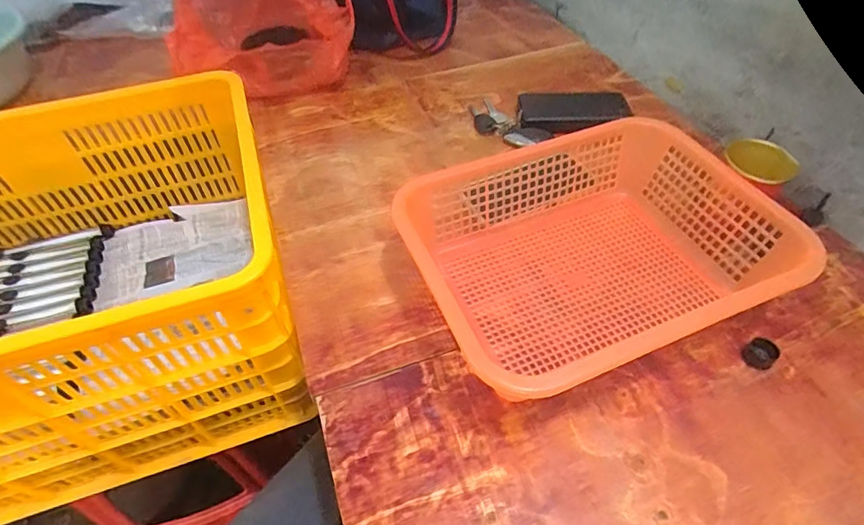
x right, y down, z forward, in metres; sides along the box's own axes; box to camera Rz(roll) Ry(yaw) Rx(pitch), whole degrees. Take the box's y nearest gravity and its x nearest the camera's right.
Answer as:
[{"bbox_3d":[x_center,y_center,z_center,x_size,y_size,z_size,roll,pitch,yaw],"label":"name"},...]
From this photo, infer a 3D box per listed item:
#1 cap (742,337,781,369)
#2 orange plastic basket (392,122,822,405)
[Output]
[{"bbox_3d":[0.305,0.084,0.442,0.023,0.016,0.024,-1,49,1],"label":"cap"},{"bbox_3d":[0.154,-0.008,0.474,0.321,0.097,0.247,-19,51,-15],"label":"orange plastic basket"}]

